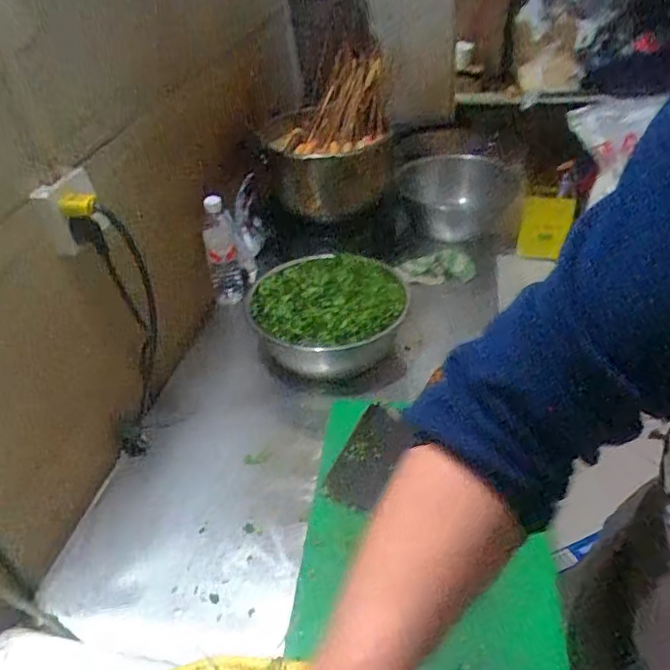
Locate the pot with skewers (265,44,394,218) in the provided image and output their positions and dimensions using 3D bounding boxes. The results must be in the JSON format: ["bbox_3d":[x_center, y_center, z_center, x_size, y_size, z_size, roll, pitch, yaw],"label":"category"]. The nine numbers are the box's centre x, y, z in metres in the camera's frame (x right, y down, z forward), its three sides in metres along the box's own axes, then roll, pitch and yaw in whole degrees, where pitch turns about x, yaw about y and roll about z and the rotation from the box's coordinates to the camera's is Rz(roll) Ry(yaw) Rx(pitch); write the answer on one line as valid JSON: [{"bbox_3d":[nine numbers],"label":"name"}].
[{"bbox_3d":[-0.001,-0.413,1.218,0.244,0.319,0.213,-2,38,6],"label":"pot with skewers"}]

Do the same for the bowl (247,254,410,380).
[{"bbox_3d":[-0.003,-0.036,1.063,0.284,0.146,0.264,-4,38,3],"label":"bowl"}]

